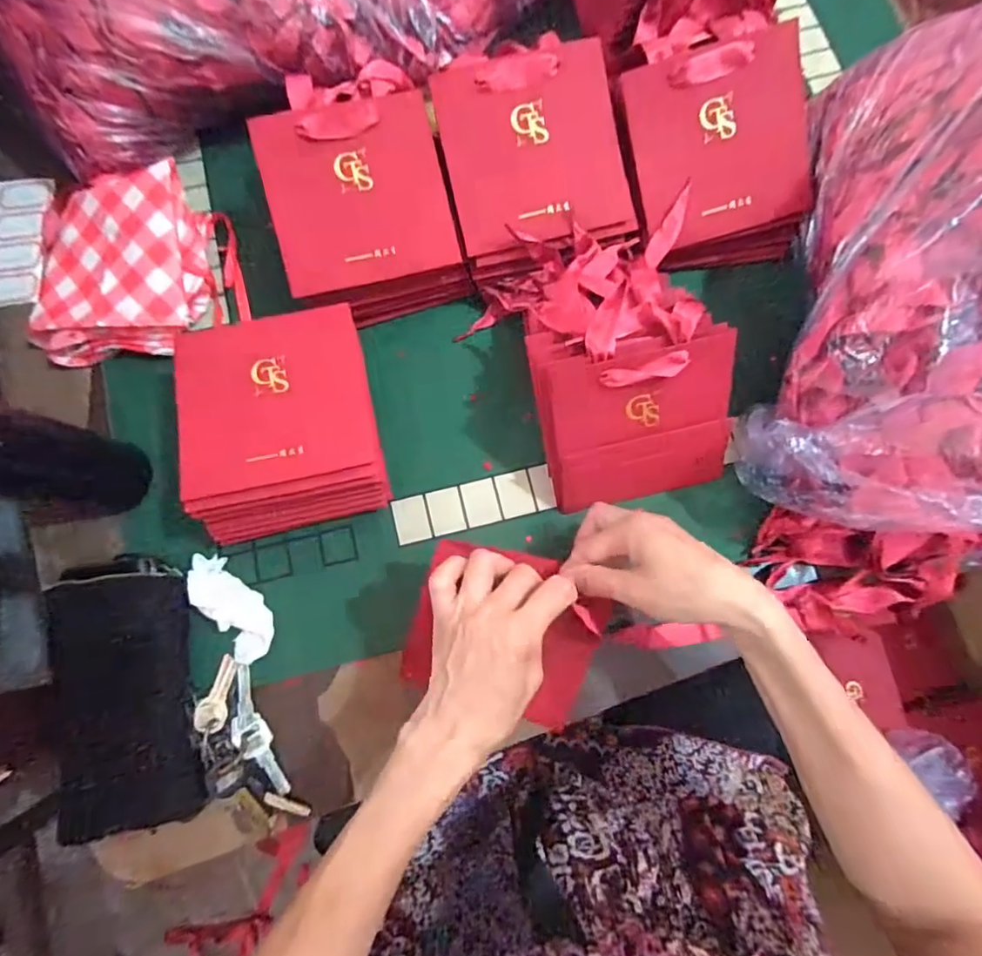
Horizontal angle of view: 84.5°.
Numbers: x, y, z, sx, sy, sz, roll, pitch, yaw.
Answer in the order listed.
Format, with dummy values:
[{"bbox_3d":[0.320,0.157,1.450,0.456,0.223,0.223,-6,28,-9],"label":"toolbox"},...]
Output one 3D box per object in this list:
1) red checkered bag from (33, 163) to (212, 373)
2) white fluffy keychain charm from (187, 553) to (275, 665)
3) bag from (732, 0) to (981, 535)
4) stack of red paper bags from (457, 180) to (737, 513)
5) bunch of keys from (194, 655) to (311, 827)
[{"bbox_3d":[-0.336,-0.188,0.480,0.151,0.056,0.153,-5,77,-1],"label":"red checkered bag"},{"bbox_3d":[-0.214,0.105,0.447,0.037,0.038,0.094,-38,80,-8],"label":"white fluffy keychain charm"},{"bbox_3d":[0.356,-0.147,0.404,0.229,0.174,0.386,16,78,3],"label":"bag"},{"bbox_3d":[0.102,-0.100,0.448,0.174,0.111,0.226,-13,78,-3],"label":"stack of red paper bags"},{"bbox_3d":[-0.196,0.211,0.424,0.043,0.033,0.129,-26,79,-6],"label":"bunch of keys"}]

